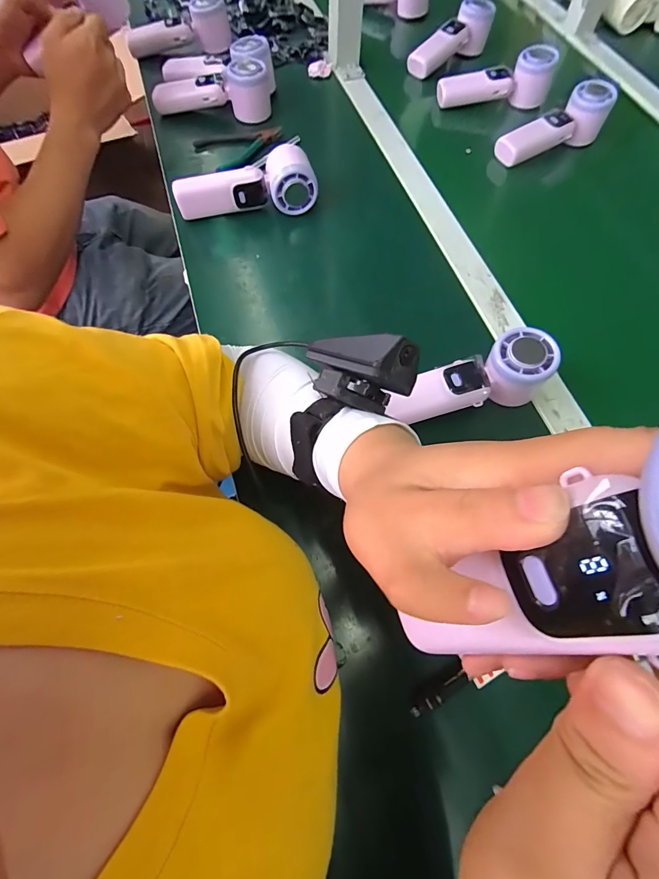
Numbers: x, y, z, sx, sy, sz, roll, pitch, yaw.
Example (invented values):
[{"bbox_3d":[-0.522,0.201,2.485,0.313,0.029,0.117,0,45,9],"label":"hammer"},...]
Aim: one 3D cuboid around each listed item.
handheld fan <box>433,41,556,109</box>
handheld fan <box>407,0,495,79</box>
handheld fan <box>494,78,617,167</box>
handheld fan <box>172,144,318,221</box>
[{"bbox_3d":[0.251,-0.535,0.594,0.167,0.061,0.045,-4,66,8],"label":"handheld fan"},{"bbox_3d":[0.197,-0.652,0.643,0.155,0.064,0.046,-32,71,2],"label":"handheld fan"},{"bbox_3d":[0.313,-0.433,0.551,0.168,0.051,0.052,-27,70,0],"label":"handheld fan"},{"bbox_3d":[-0.102,-0.312,0.480,0.169,0.065,0.054,-7,67,-6],"label":"handheld fan"}]

